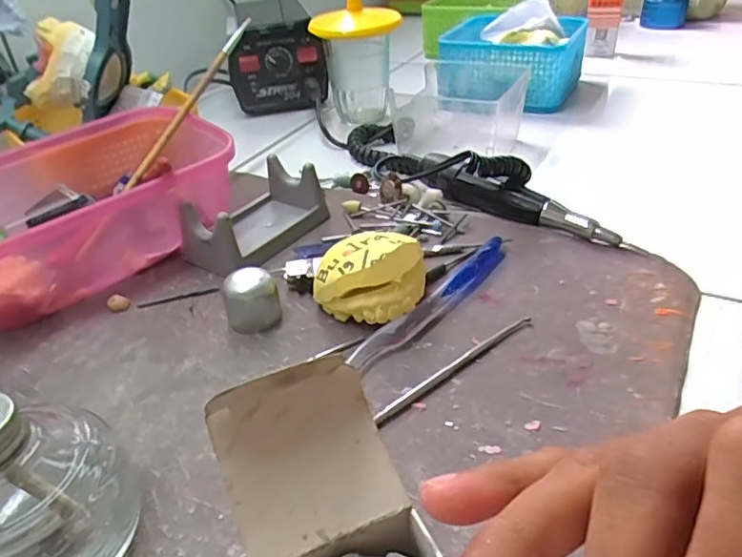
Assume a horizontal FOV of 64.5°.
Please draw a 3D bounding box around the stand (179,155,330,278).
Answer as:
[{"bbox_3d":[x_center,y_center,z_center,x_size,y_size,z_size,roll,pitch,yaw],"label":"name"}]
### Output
[{"bbox_3d":[-0.081,-0.046,0.403,0.056,0.038,0.096,15,40,26],"label":"stand"}]

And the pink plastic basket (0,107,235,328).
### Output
[{"bbox_3d":[-0.183,-0.046,0.389,0.113,0.069,0.183,24,44,34],"label":"pink plastic basket"}]

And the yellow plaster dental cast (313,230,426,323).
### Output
[{"bbox_3d":[0.000,-0.002,0.329,0.059,0.039,0.053,9,38,19],"label":"yellow plaster dental cast"}]

